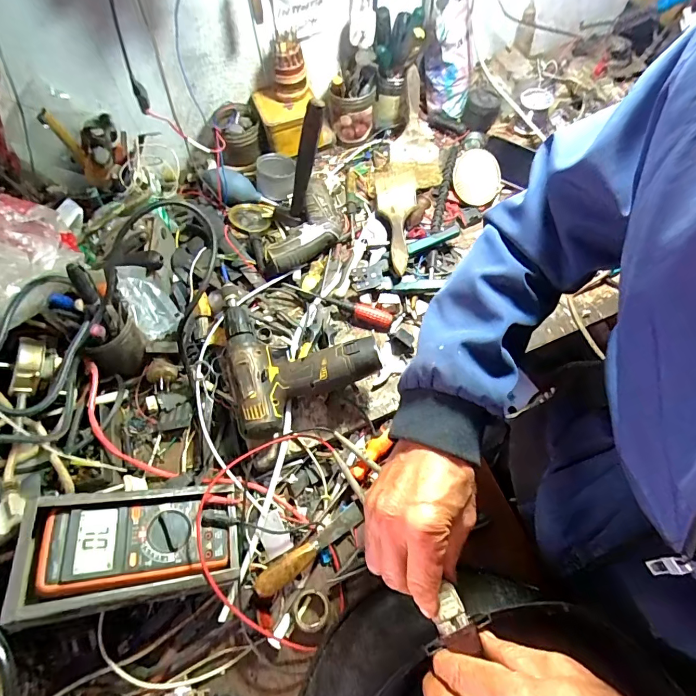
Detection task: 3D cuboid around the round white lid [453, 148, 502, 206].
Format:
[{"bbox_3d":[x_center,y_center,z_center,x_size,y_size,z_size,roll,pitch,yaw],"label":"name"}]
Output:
[{"bbox_3d":[0.220,-0.292,0.700,0.078,0.022,0.098,18,67,8],"label":"round white lid"}]

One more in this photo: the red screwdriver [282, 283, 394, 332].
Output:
[{"bbox_3d":[-0.016,-0.068,0.614,0.170,0.023,0.029,20,67,9],"label":"red screwdriver"}]

